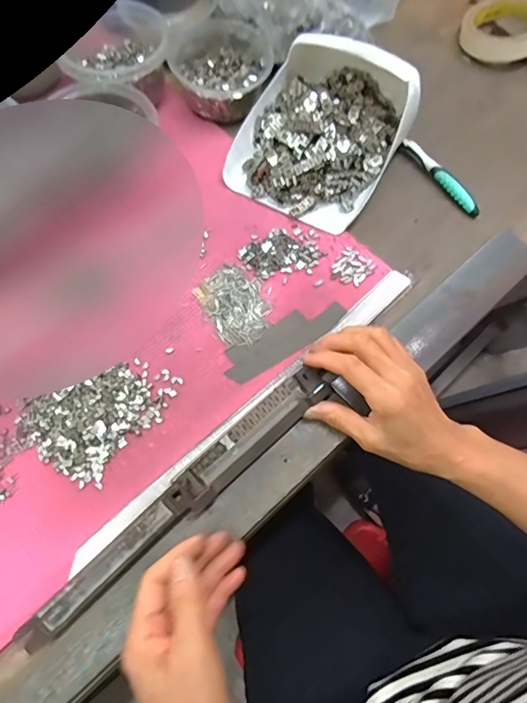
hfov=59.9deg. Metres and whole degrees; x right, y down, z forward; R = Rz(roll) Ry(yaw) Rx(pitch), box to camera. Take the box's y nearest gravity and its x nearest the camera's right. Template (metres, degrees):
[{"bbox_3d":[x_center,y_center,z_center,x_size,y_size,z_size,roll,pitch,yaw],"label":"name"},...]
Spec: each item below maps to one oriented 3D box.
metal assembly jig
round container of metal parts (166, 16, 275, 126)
[{"bbox_3d":[-0.047,0.112,0.360,0.301,0.020,0.048,-38,75,-16],"label":"metal assembly jig"},{"bbox_3d":[-0.045,-0.323,0.516,0.112,0.049,0.119,0,68,0],"label":"round container of metal parts"}]

